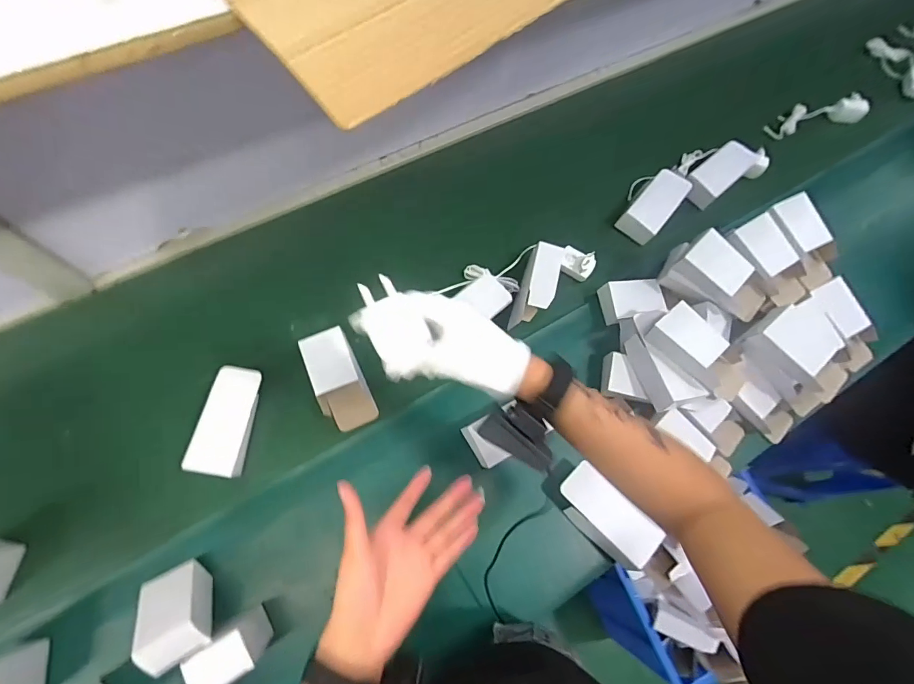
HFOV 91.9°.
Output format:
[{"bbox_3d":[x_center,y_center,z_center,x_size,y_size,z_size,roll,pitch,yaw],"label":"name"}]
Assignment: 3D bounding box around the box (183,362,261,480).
[{"bbox_3d":[-0.318,0.114,0.629,0.062,0.060,0.145,10,71,2],"label":"box"}]

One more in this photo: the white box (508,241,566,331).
[{"bbox_3d":[0.131,-0.086,0.720,0.054,0.072,0.132,17,71,4],"label":"white box"}]

